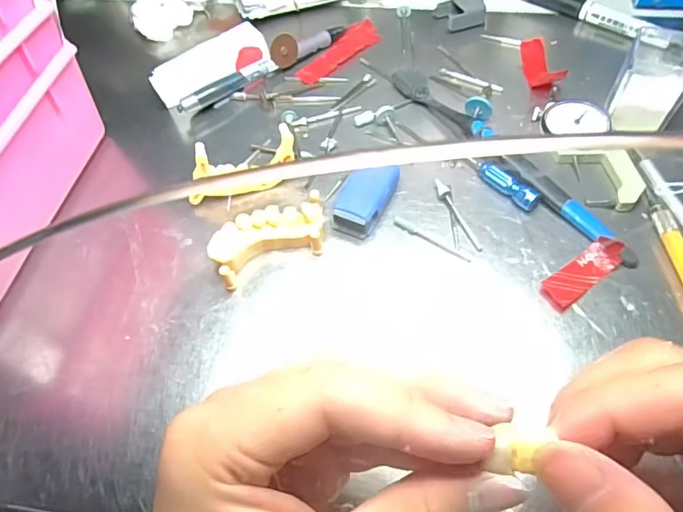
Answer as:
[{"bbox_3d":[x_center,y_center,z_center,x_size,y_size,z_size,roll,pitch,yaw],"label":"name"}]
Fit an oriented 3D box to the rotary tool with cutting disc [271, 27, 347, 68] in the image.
[{"bbox_3d":[-0.023,-0.153,0.354,0.064,0.023,0.010,-39,61,-20],"label":"rotary tool with cutting disc"}]

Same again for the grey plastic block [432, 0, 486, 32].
[{"bbox_3d":[0.087,-0.177,0.367,0.032,0.016,0.026,-12,55,-3],"label":"grey plastic block"}]

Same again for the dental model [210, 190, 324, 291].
[{"bbox_3d":[-0.037,-0.008,0.261,0.060,0.020,0.030,-22,57,-10],"label":"dental model"}]

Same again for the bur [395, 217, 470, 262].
[{"bbox_3d":[0.047,-0.009,0.264,0.046,0.004,0.006,34,65,25],"label":"bur"}]

